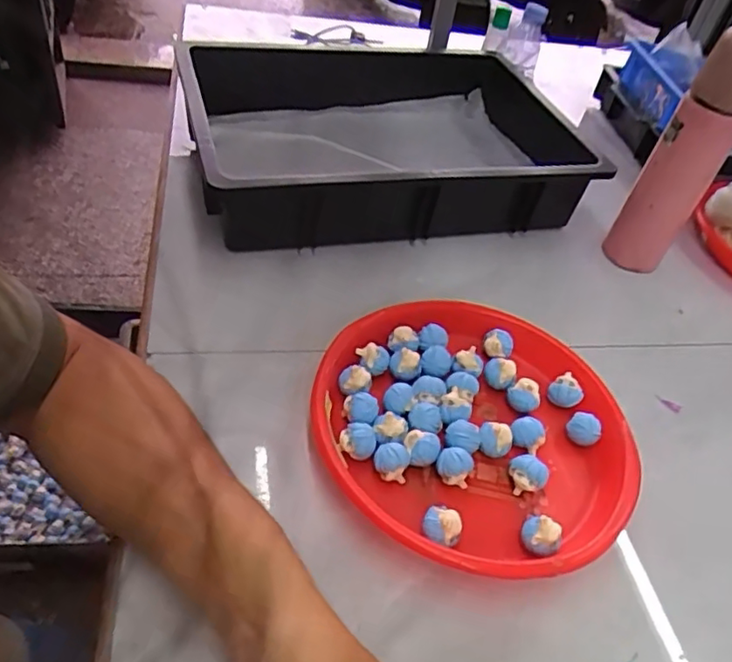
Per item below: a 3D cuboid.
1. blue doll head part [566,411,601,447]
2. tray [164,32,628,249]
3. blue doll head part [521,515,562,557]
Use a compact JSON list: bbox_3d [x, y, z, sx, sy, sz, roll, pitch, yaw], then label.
[{"bbox_3d":[0.183,0.082,0.507,0.027,0.018,0.022,27,47,15],"label":"blue doll head part"},{"bbox_3d":[0.028,-0.228,0.750,0.453,0.158,0.329,-10,44,-15],"label":"tray"},{"bbox_3d":[0.124,0.149,0.431,0.027,0.025,0.024,24,46,12],"label":"blue doll head part"}]

